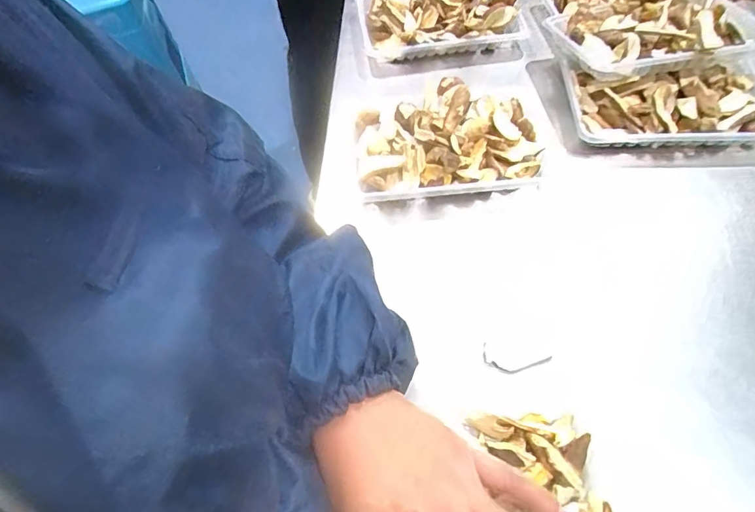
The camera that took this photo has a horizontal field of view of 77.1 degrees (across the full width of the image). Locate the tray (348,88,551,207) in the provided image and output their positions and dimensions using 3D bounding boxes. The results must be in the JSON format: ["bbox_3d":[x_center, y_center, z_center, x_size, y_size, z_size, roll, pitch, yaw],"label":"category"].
[{"bbox_3d":[0.075,-0.127,0.505,0.198,0.051,0.157,-4,57,1],"label":"tray"}]

